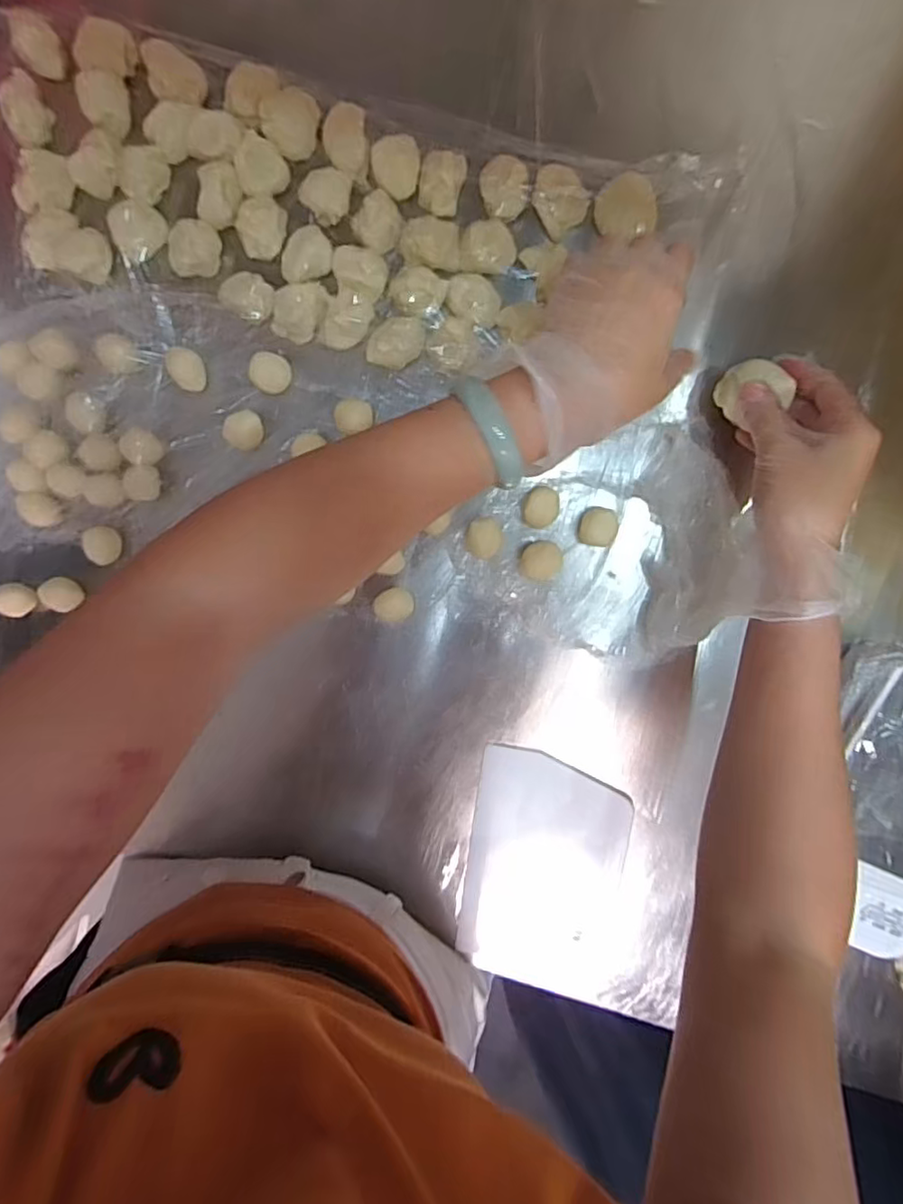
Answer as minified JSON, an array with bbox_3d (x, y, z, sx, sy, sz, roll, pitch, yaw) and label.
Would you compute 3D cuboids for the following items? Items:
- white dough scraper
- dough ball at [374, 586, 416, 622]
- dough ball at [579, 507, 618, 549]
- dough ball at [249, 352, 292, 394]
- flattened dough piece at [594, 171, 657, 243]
[{"bbox_3d":[0.077,0.231,0.513,0.126,0.009,0.214,8,101,2],"label":"white dough scraper"},{"bbox_3d":[-0.044,0.001,0.467,0.028,0.016,0.027,1,100,4],"label":"dough ball"},{"bbox_3d":[0.109,-0.055,0.447,0.025,0.017,0.028,13,101,1],"label":"dough ball"},{"bbox_3d":[-0.131,-0.166,0.442,0.026,0.019,0.028,1,100,4],"label":"dough ball"},{"bbox_3d":[0.117,-0.262,0.406,0.041,0.027,0.035,16,101,1],"label":"flattened dough piece"}]

